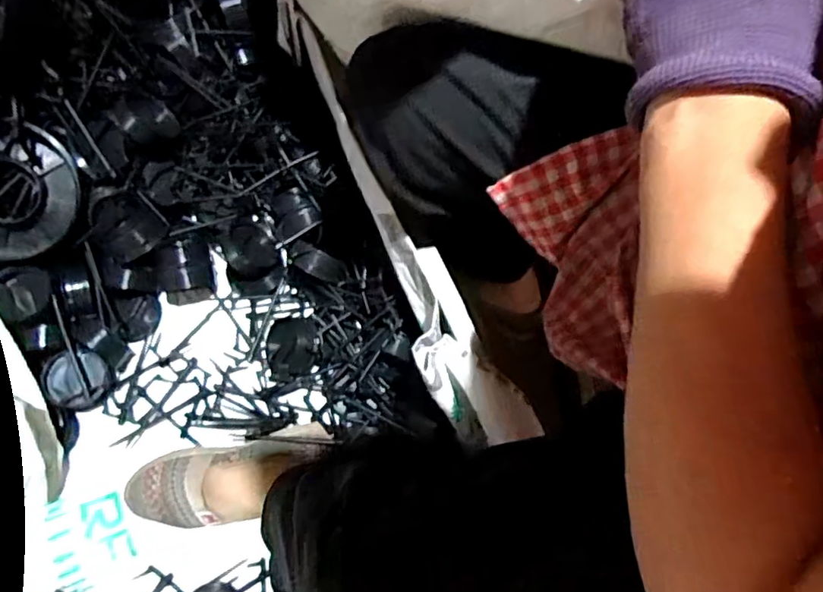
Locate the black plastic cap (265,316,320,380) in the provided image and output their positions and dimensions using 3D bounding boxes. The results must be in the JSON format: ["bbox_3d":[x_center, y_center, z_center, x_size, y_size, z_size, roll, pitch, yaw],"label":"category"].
[{"bbox_3d":[-0.143,0.059,0.675,0.066,0.023,0.072,0,76,2],"label":"black plastic cap"}]

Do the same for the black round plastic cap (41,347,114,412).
[{"bbox_3d":[-0.390,0.098,0.663,0.070,0.020,0.070,3,79,-15],"label":"black round plastic cap"}]

